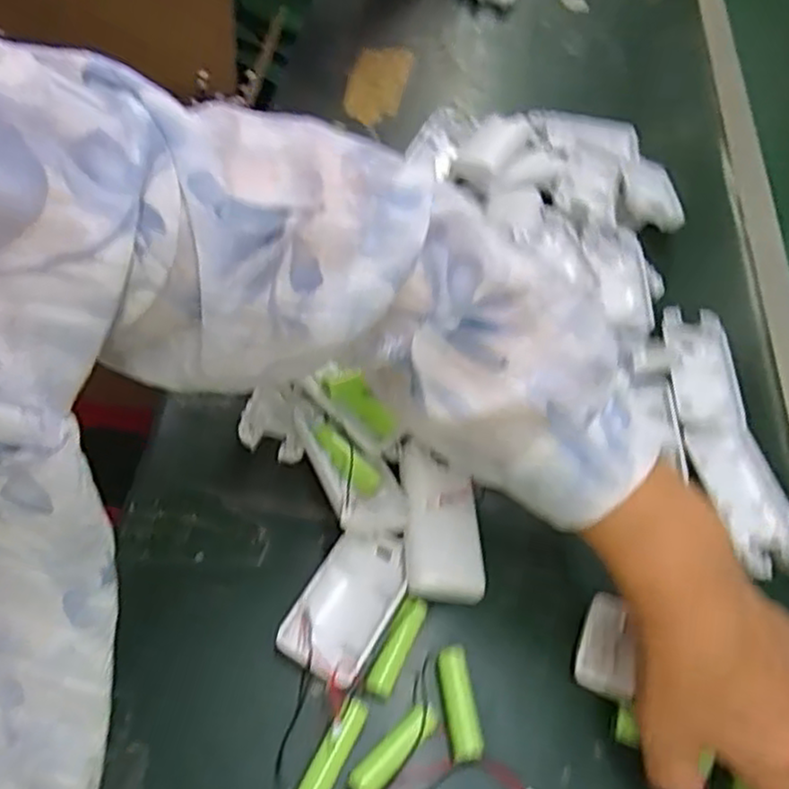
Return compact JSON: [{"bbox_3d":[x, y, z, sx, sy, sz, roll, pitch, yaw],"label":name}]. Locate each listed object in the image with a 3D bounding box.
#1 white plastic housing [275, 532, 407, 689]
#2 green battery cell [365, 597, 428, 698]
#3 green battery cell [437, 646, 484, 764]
[{"bbox_3d":[-0.024,0.110,0.383,0.044,0.020,0.080,27,59,11],"label":"white plastic housing"},{"bbox_3d":[0.002,0.131,0.374,0.013,0.017,0.052,24,58,9],"label":"green battery cell"},{"bbox_3d":[0.032,0.156,0.363,0.015,0.018,0.052,-5,58,-9],"label":"green battery cell"}]

